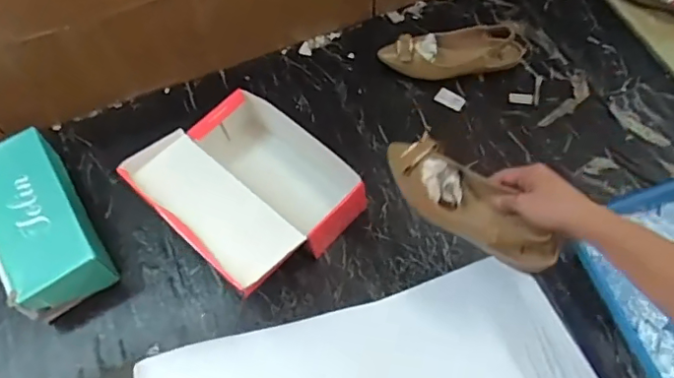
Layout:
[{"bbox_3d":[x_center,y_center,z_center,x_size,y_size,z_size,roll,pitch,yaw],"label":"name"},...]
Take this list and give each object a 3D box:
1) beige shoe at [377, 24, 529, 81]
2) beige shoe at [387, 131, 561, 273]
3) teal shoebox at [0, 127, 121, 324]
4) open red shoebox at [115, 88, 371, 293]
[{"bbox_3d":[0.220,-0.262,1.044,0.269,0.061,0.099,-9,62,-2],"label":"beige shoe"},{"bbox_3d":[0.166,0.016,0.724,0.083,0.050,0.247,-42,65,-18],"label":"beige shoe"},{"bbox_3d":[-0.474,0.054,0.894,0.140,0.108,0.297,-29,64,-12],"label":"teal shoebox"},{"bbox_3d":[-0.136,-0.003,0.891,0.290,0.122,0.263,39,71,21],"label":"open red shoebox"}]

